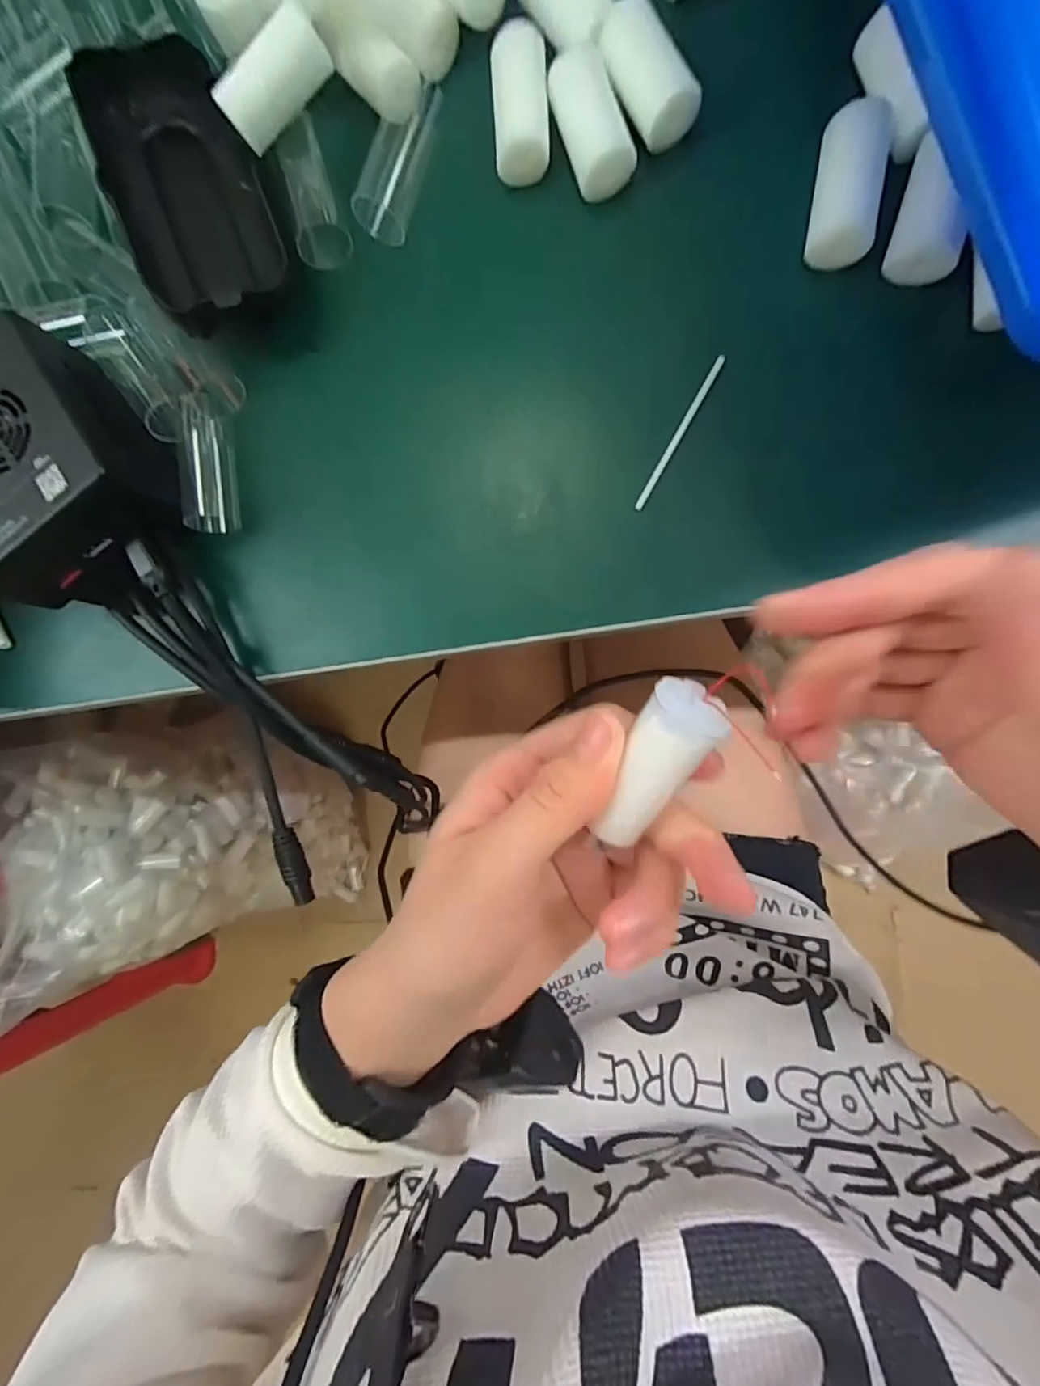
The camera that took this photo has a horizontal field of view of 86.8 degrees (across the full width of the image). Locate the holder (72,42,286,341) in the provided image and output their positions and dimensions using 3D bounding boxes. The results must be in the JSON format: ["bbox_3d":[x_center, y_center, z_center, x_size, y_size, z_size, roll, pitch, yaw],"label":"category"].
[{"bbox_3d":[-0.128,-0.195,0.212,0.050,0.027,0.111,-25,87,9],"label":"holder"}]

